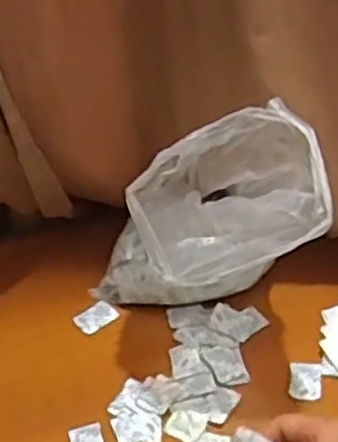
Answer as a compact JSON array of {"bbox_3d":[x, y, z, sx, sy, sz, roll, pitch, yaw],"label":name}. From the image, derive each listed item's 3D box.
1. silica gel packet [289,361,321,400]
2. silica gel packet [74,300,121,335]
[{"bbox_3d":[0.130,0.151,0.723,0.028,0.007,0.041,2,42,5],"label":"silica gel packet"},{"bbox_3d":[-0.075,0.101,0.793,0.042,0.004,0.031,-26,47,-24],"label":"silica gel packet"}]

